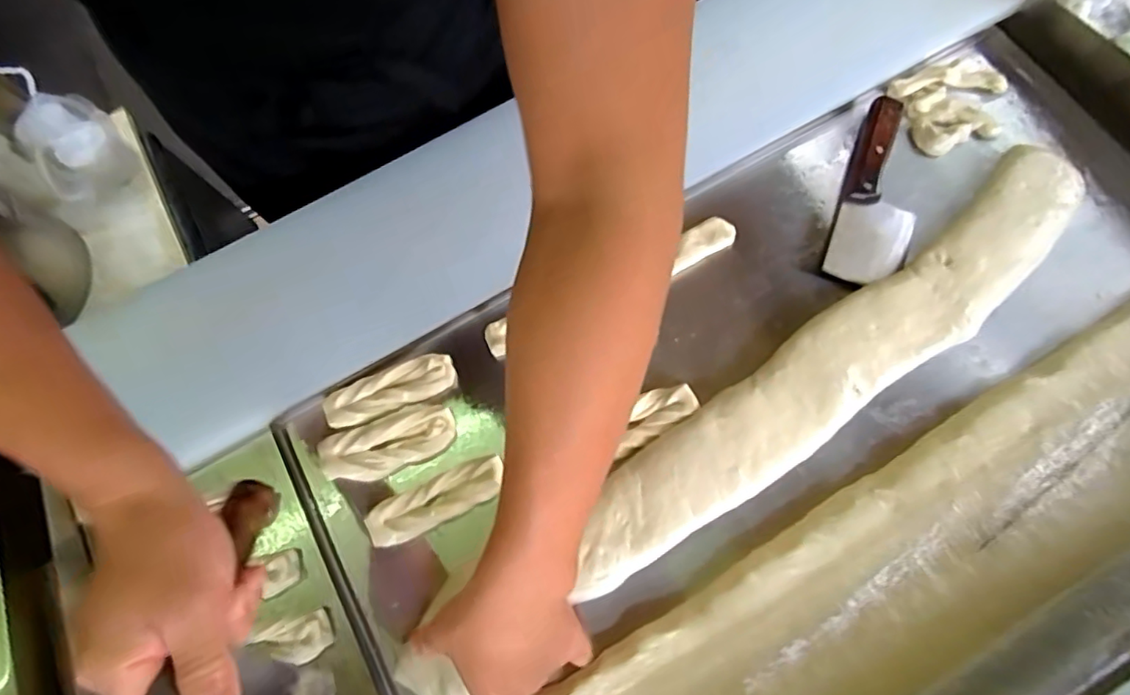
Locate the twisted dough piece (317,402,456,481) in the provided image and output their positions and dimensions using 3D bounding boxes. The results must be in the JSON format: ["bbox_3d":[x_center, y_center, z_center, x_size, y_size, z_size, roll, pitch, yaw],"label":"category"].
[{"bbox_3d":[-0.157,0.084,0.506,0.117,0.016,0.049,-20,75,-3],"label":"twisted dough piece"}]

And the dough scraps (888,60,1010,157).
[{"bbox_3d":[0.403,-0.253,0.588,0.121,0.023,0.096,-18,75,-3],"label":"dough scraps"}]

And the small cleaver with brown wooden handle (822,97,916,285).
[{"bbox_3d":[0.313,-0.151,0.560,0.072,0.015,0.210,21,76,8],"label":"small cleaver with brown wooden handle"}]

